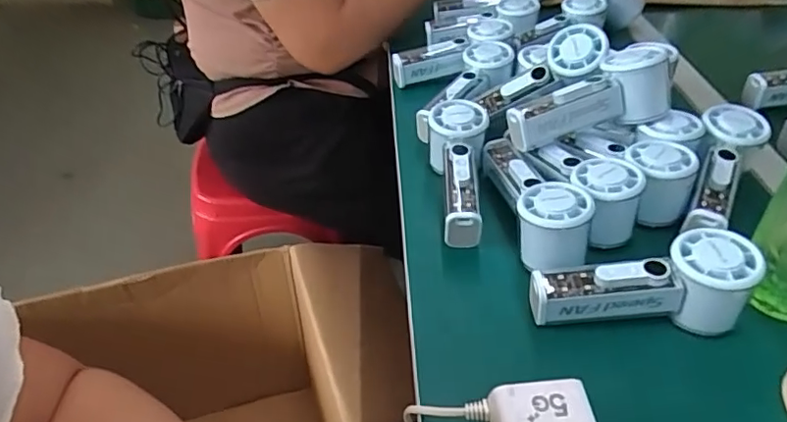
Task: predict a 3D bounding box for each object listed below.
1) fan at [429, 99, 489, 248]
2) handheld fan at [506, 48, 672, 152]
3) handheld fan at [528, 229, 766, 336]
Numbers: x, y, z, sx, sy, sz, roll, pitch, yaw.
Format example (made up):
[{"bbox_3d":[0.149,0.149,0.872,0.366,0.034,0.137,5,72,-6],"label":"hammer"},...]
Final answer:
[{"bbox_3d":[0.059,-0.036,0.529,0.059,0.059,0.159,2,53,2],"label":"fan"},{"bbox_3d":[0.179,-0.101,0.521,0.151,0.058,0.051,-20,42,1],"label":"handheld fan"},{"bbox_3d":[0.182,0.059,0.417,0.155,0.062,0.050,-10,39,11],"label":"handheld fan"}]

